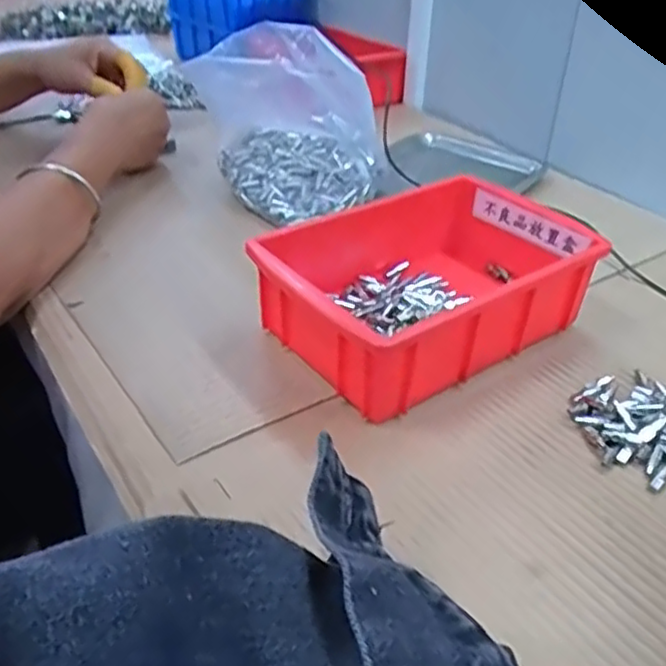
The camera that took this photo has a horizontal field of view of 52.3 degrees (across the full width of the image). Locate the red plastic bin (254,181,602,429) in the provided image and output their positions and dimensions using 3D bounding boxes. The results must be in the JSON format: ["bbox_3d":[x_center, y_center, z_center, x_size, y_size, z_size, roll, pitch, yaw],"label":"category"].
[{"bbox_3d":[0.064,-0.032,0.444,0.197,0.062,0.132,-25,42,-30],"label":"red plastic bin"}]

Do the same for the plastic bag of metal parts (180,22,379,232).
[{"bbox_3d":[-0.047,-0.192,0.602,0.102,0.125,0.156,-28,44,-32],"label":"plastic bag of metal parts"}]

